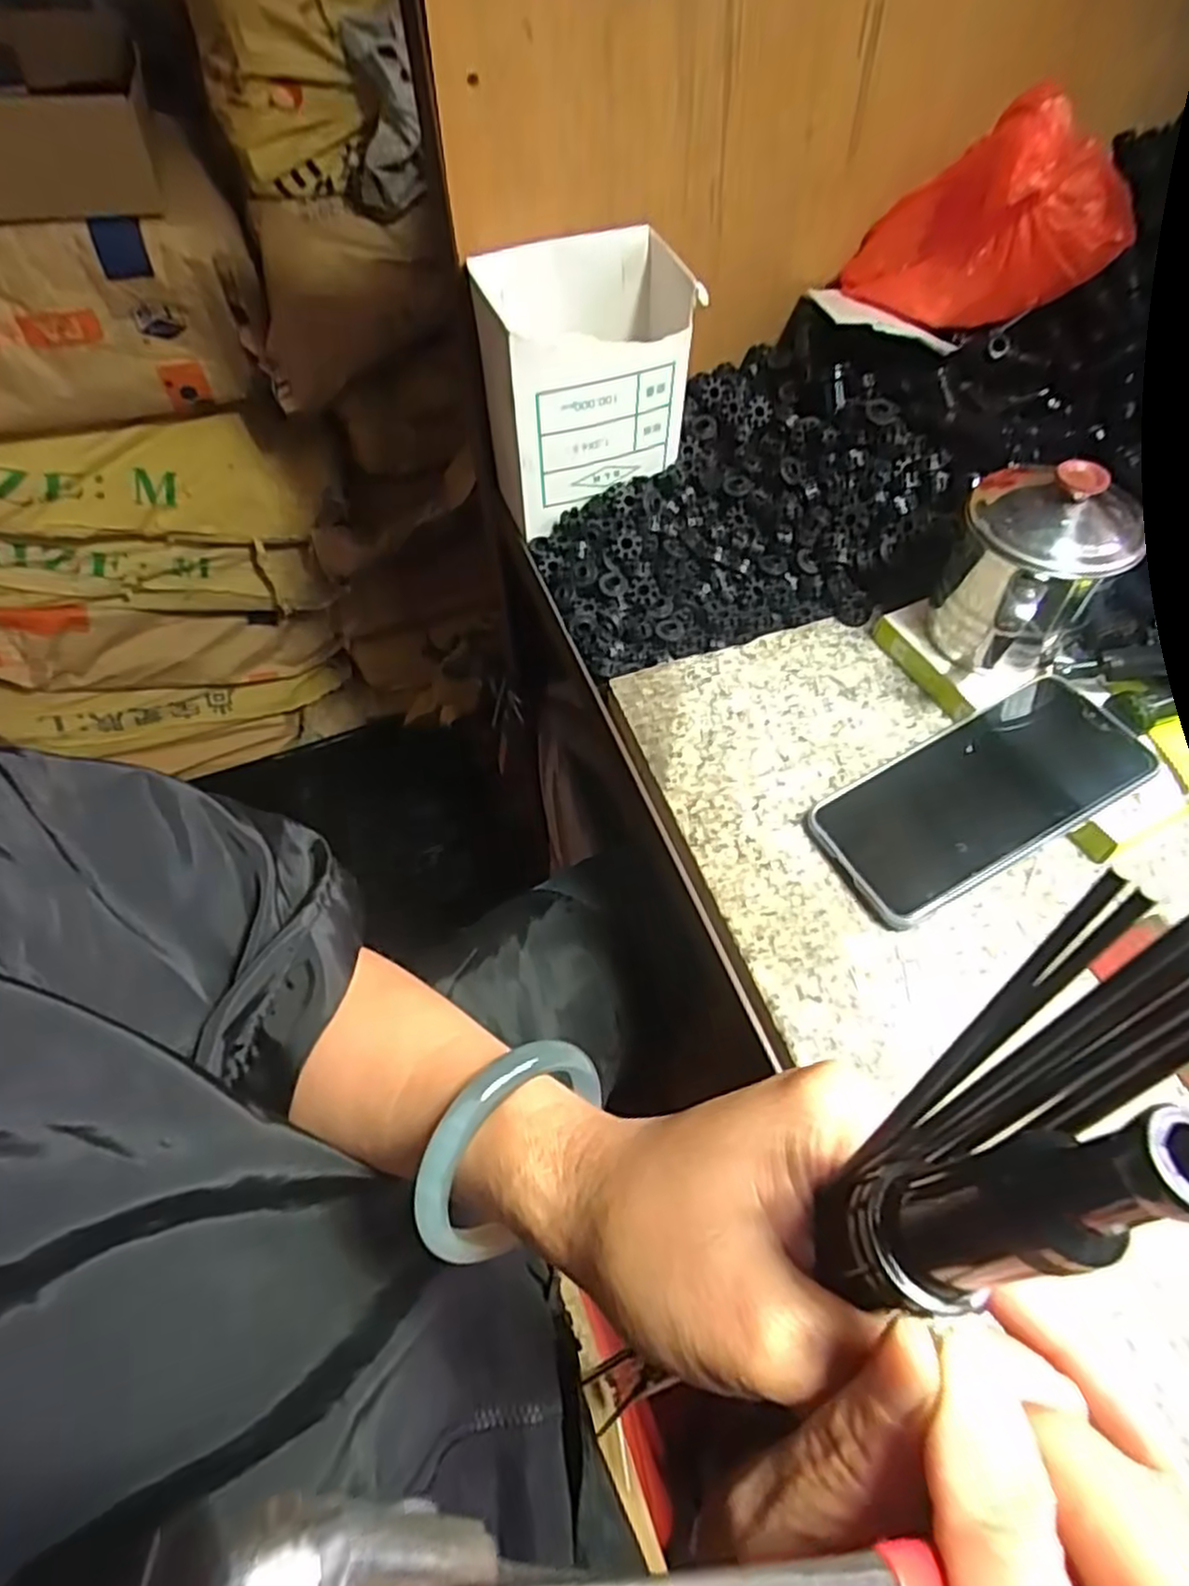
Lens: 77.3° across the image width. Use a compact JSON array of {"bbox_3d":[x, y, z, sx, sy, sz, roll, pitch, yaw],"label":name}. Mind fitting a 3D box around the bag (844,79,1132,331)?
[{"bbox_3d":[0.252,-0.362,0.459,0.137,0.108,0.111,-20,59,-11],"label":"bag"}]

